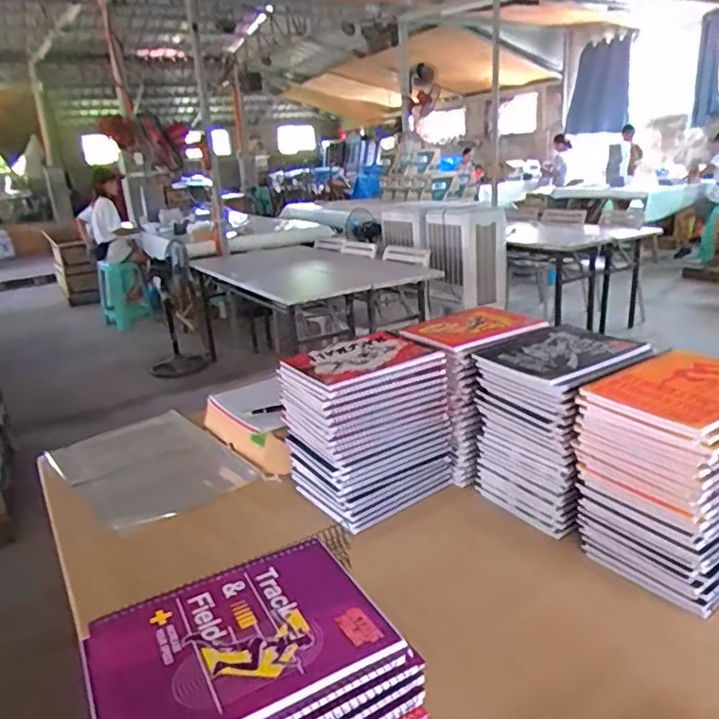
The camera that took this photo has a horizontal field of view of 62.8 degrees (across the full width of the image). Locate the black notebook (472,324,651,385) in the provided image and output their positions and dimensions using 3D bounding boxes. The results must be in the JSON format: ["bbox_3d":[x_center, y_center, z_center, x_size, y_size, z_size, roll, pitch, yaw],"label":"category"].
[{"bbox_3d":[0.297,-0.014,0.867,0.219,0.016,0.174,-14,21,-28],"label":"black notebook"}]

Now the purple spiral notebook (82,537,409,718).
[{"bbox_3d":[-0.093,0.211,0.446,0.202,0.014,0.153,-14,21,-27],"label":"purple spiral notebook"}]

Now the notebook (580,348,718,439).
[{"bbox_3d":[0.410,0.032,0.718,0.214,0.019,0.163,-15,21,-29],"label":"notebook"}]

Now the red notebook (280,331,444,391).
[{"bbox_3d":[0.003,-0.002,0.902,0.197,0.014,0.159,-19,23,-32],"label":"red notebook"}]

